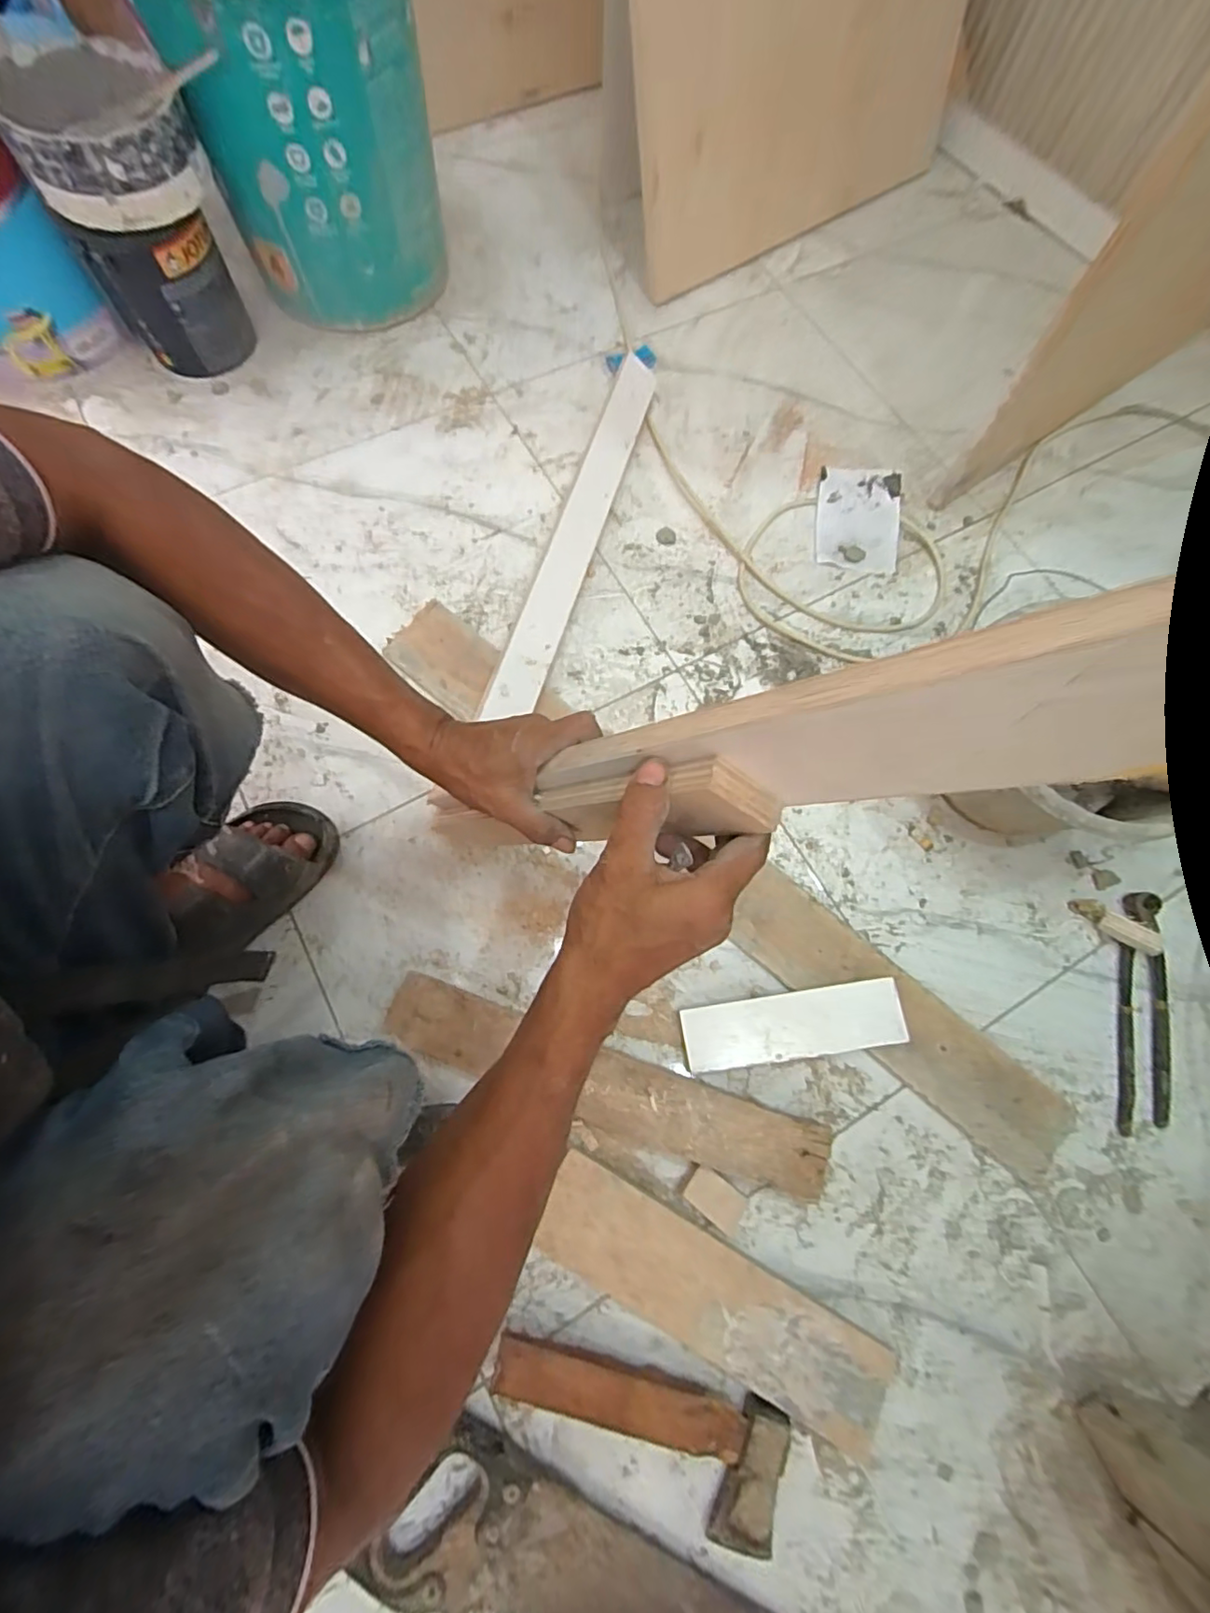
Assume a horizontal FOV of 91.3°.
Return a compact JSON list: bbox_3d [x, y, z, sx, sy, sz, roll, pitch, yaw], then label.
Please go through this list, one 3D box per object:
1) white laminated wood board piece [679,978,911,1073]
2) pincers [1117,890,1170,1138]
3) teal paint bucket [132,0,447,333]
[{"bbox_3d":[0.181,0.212,0.571,0.209,0.007,0.060,-8,70,-1],"label":"white laminated wood board piece"},{"bbox_3d":[0.550,0.206,0.600,0.047,0.022,0.239,14,73,2],"label":"pincers"},{"bbox_3d":[-0.357,-0.842,0.696,0.279,0.391,0.296,-15,74,-7],"label":"teal paint bucket"}]

